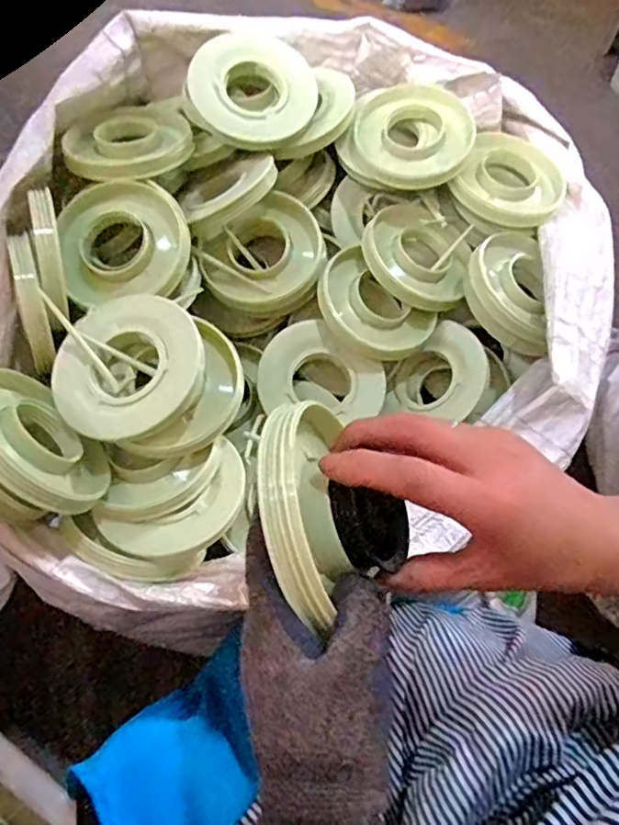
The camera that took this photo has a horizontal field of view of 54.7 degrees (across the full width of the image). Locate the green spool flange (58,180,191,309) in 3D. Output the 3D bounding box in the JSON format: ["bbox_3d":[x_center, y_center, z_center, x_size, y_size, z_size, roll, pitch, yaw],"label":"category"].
[{"bbox_3d":[-0.172,-0.159,0.561,0.113,0.018,0.108,-10,87,-8],"label":"green spool flange"}]

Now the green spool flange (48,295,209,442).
[{"bbox_3d":[-0.152,-0.041,0.504,0.127,0.023,0.119,-2,73,6],"label":"green spool flange"}]

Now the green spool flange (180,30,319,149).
[{"bbox_3d":[-0.060,-0.334,0.630,0.125,0.034,0.117,0,89,-10],"label":"green spool flange"}]

